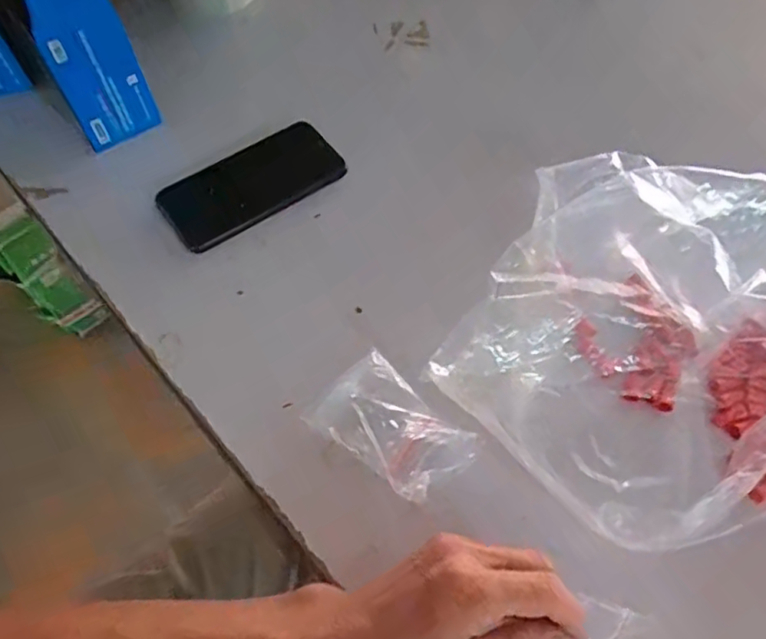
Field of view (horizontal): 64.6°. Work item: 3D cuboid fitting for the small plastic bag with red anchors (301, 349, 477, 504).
[{"bbox_3d":[0.006,0.073,0.413,0.103,0.029,0.066,40,69,21],"label":"small plastic bag with red anchors"}]

